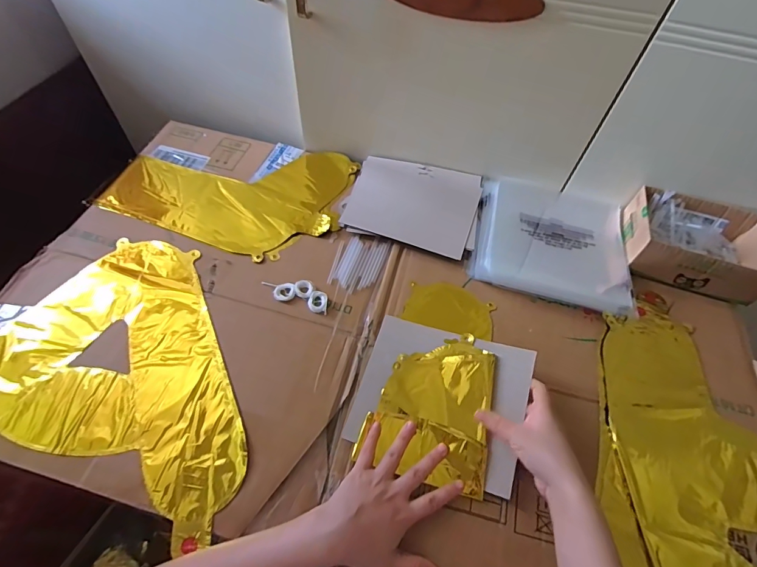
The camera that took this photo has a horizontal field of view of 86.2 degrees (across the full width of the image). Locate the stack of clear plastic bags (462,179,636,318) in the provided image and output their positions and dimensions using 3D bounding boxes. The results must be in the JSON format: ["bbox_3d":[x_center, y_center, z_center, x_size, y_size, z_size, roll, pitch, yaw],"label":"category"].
[{"bbox_3d":[0.267,-0.071,0.626,0.228,0.020,0.214,14,58,6],"label":"stack of clear plastic bags"}]

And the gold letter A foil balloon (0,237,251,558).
[{"bbox_3d":[-0.332,0.096,0.506,0.393,0.032,0.329,10,58,3],"label":"gold letter A foil balloon"}]

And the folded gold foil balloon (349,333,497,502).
[{"bbox_3d":[0.059,0.143,0.479,0.140,0.017,0.170,8,69,11],"label":"folded gold foil balloon"}]

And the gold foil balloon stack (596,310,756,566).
[{"bbox_3d":[0.351,0.224,0.451,0.197,0.013,0.409,9,58,2],"label":"gold foil balloon stack"}]

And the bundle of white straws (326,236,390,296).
[{"bbox_3d":[-0.030,-0.030,0.592,0.070,0.004,0.095,16,59,7],"label":"bundle of white straws"}]

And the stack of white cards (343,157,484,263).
[{"bbox_3d":[0.058,-0.132,0.652,0.203,0.012,0.169,14,58,6],"label":"stack of white cards"}]

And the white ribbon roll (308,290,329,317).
[{"bbox_3d":[-0.081,0.026,0.544,0.026,0.006,0.032,3,58,-1],"label":"white ribbon roll"}]

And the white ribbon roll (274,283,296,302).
[{"bbox_3d":[-0.128,0.012,0.553,0.029,0.007,0.028,1,58,-2],"label":"white ribbon roll"}]

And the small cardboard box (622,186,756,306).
[{"bbox_3d":[0.475,-0.058,0.604,0.188,0.064,0.136,15,59,6],"label":"small cardboard box"}]

